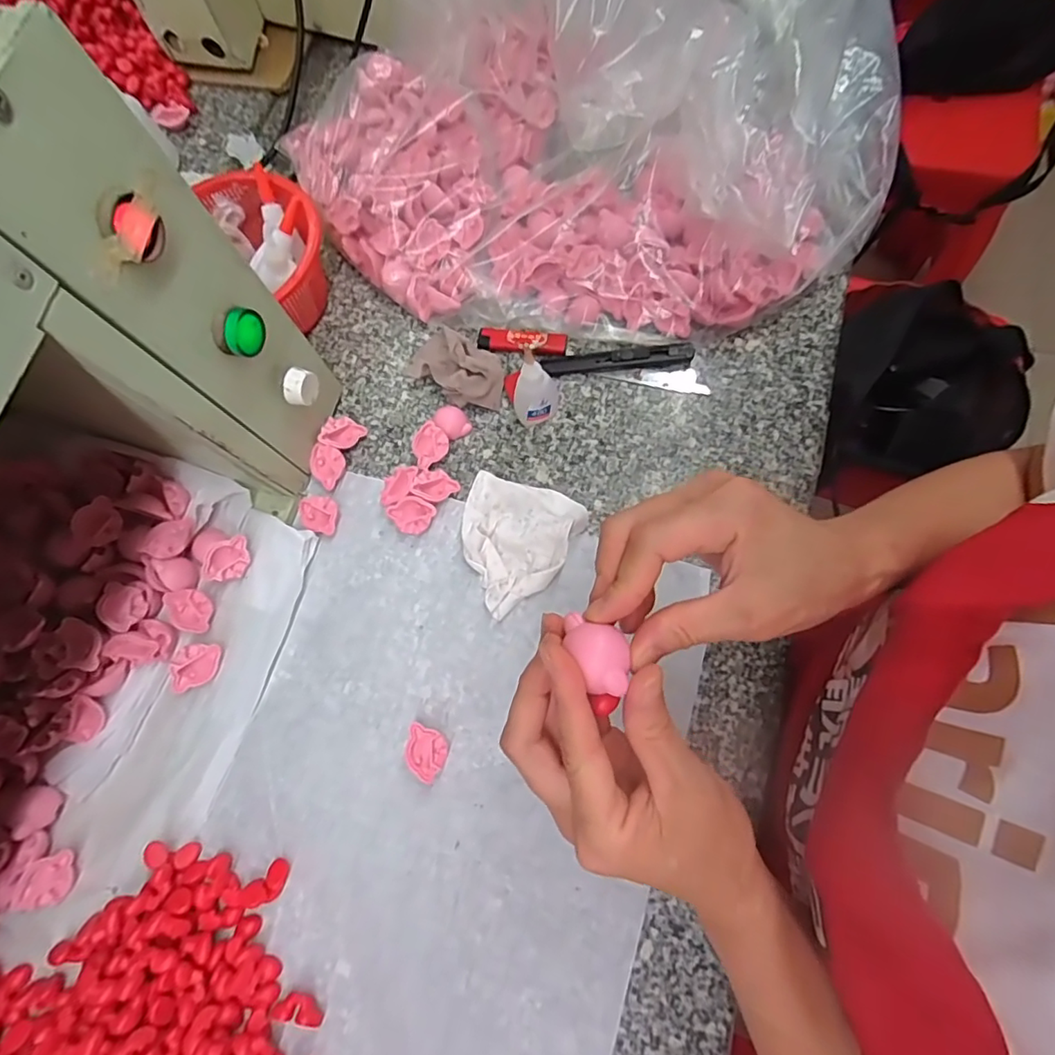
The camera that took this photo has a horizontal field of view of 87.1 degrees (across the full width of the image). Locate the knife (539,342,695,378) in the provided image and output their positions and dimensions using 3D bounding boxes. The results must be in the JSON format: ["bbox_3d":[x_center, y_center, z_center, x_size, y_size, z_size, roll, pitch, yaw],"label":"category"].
[{"bbox_3d":[0.074,-0.140,0.456,0.121,0.010,0.022,-3,73,4],"label":"knife"}]

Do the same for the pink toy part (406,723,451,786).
[{"bbox_3d":[-0.070,0.154,0.379,0.030,0.011,0.032,21,76,10],"label":"pink toy part"}]

